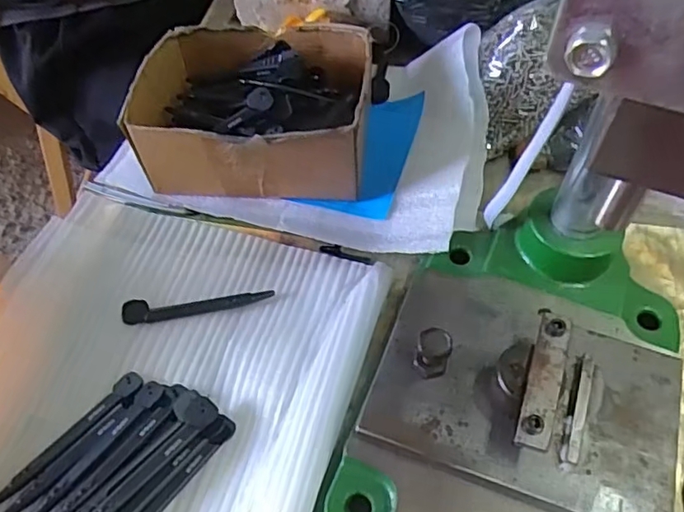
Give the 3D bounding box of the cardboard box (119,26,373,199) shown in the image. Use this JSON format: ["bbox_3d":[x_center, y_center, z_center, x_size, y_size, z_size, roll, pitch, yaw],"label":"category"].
[{"bbox_3d":[-0.064,-0.111,0.451,0.165,0.067,0.130,3,53,1],"label":"cardboard box"}]

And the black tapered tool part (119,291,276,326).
[{"bbox_3d":[-0.096,0.034,0.397,0.098,0.013,0.016,-6,55,-3],"label":"black tapered tool part"}]

